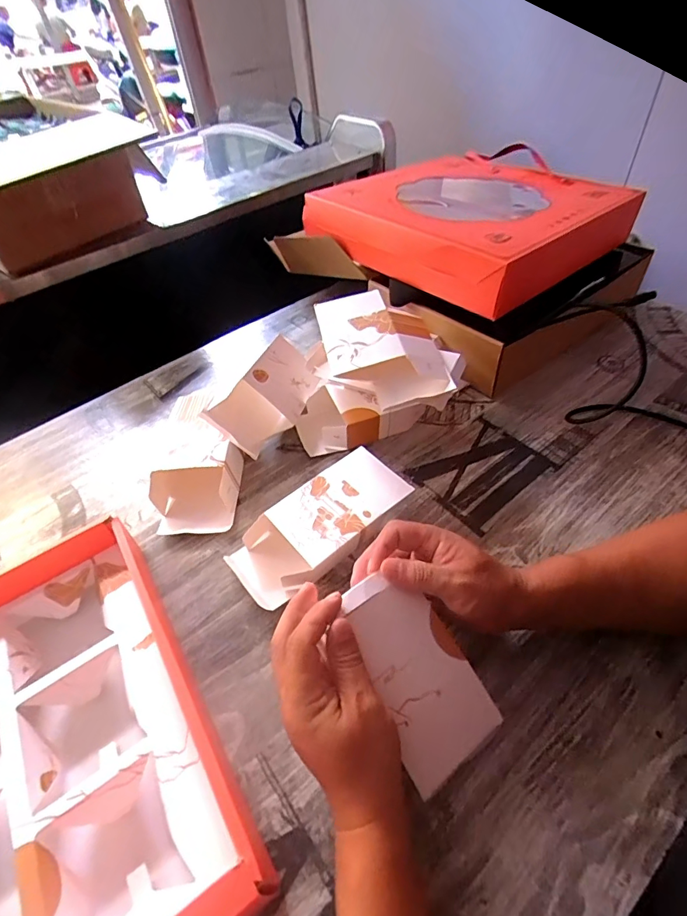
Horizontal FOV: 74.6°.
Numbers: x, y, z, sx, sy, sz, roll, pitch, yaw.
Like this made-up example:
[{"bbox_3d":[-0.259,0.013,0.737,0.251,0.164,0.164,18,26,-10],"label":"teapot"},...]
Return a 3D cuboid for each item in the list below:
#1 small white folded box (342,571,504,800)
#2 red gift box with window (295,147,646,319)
[{"bbox_3d":[0.055,0.159,0.343,0.079,0.008,0.144,-26,82,-26],"label":"small white folded box"},{"bbox_3d":[0.197,-0.374,0.691,0.368,0.077,0.355,-36,55,-24],"label":"red gift box with window"}]

